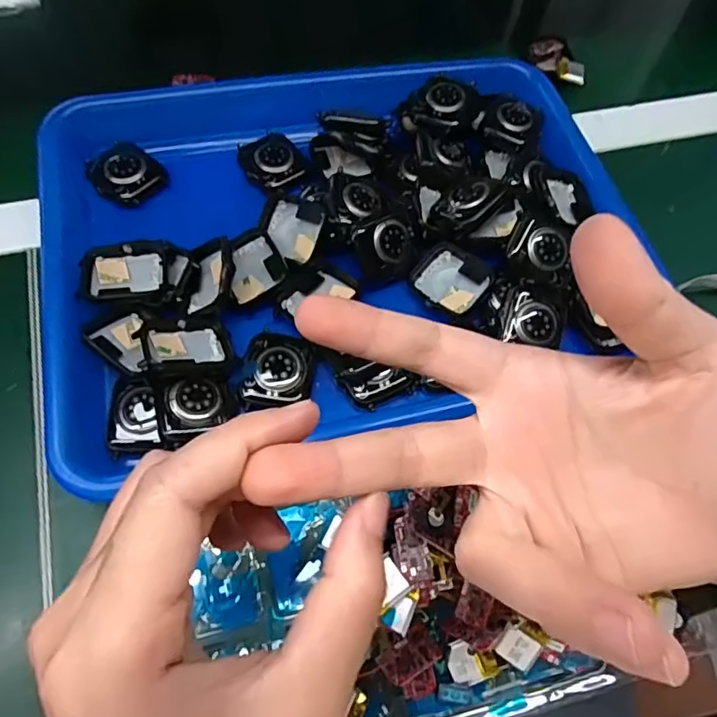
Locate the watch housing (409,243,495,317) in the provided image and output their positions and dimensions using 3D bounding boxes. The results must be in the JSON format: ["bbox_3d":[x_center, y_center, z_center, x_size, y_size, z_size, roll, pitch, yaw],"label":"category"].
[{"bbox_3d":[0.052,-0.044,0.310,0.040,0.012,0.039,38,67,14],"label":"watch housing"}]

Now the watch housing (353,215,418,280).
[{"bbox_3d":[0.017,-0.065,0.306,0.041,0.010,0.035,-31,108,-21],"label":"watch housing"}]

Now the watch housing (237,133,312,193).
[{"bbox_3d":[-0.053,-0.123,0.341,0.038,0.012,0.041,-27,68,-16],"label":"watch housing"}]

